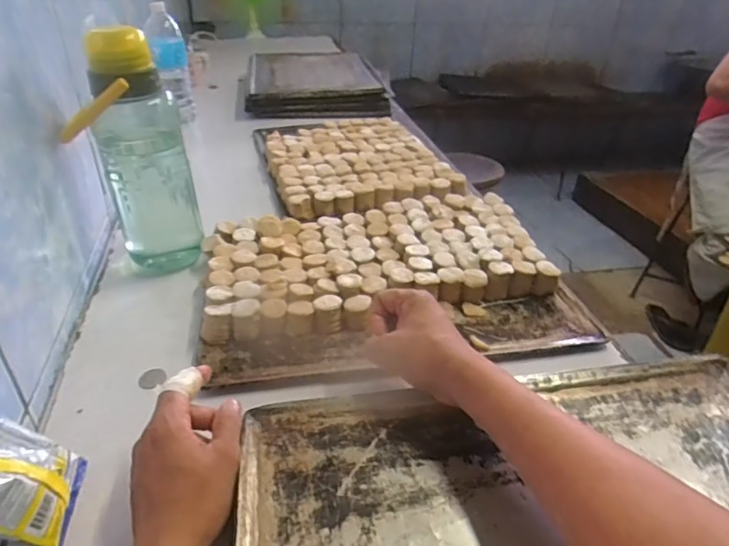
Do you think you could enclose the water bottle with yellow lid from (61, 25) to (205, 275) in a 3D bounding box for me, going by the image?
[{"bbox_3d":[-0.273,-0.142,0.654,0.097,0.288,0.103,-7,34,-15],"label":"water bottle with yellow lid"}]

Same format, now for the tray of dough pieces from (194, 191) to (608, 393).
[{"bbox_3d":[0.024,0.000,0.673,0.437,0.049,0.315,-6,33,-9],"label":"tray of dough pieces"}]

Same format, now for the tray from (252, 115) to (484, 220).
[{"bbox_3d":[-0.012,-0.225,1.000,0.345,0.038,0.440,-9,34,-14],"label":"tray"}]

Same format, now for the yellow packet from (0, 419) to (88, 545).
[{"bbox_3d":[-0.258,0.153,0.388,0.020,0.106,0.083,-34,37,10],"label":"yellow packet"}]

